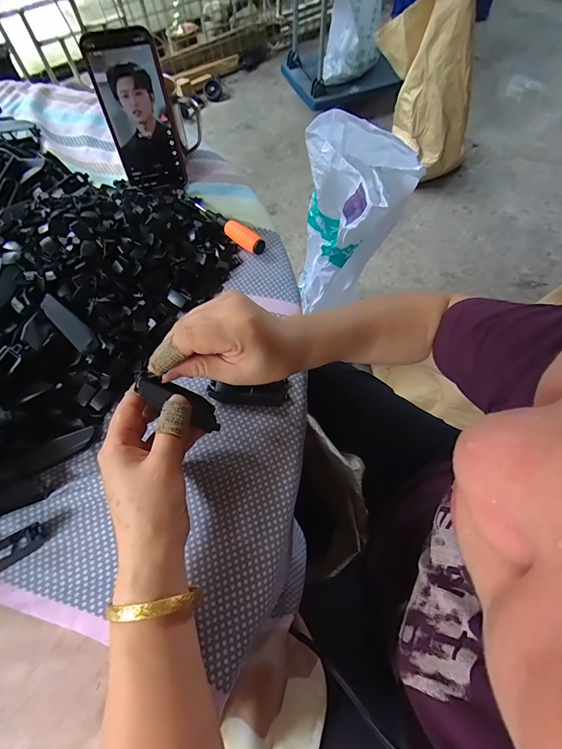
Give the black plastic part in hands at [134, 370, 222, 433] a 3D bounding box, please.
[{"bbox_3d":[-0.076,0.022,0.273,0.019,0.074,0.024,-12,51,47],"label":"black plastic part in hands"}]

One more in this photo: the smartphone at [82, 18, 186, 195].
[{"bbox_3d":[-0.168,-0.307,0.424,0.076,0.156,0.010,-13,48,-6],"label":"smartphone"}]

